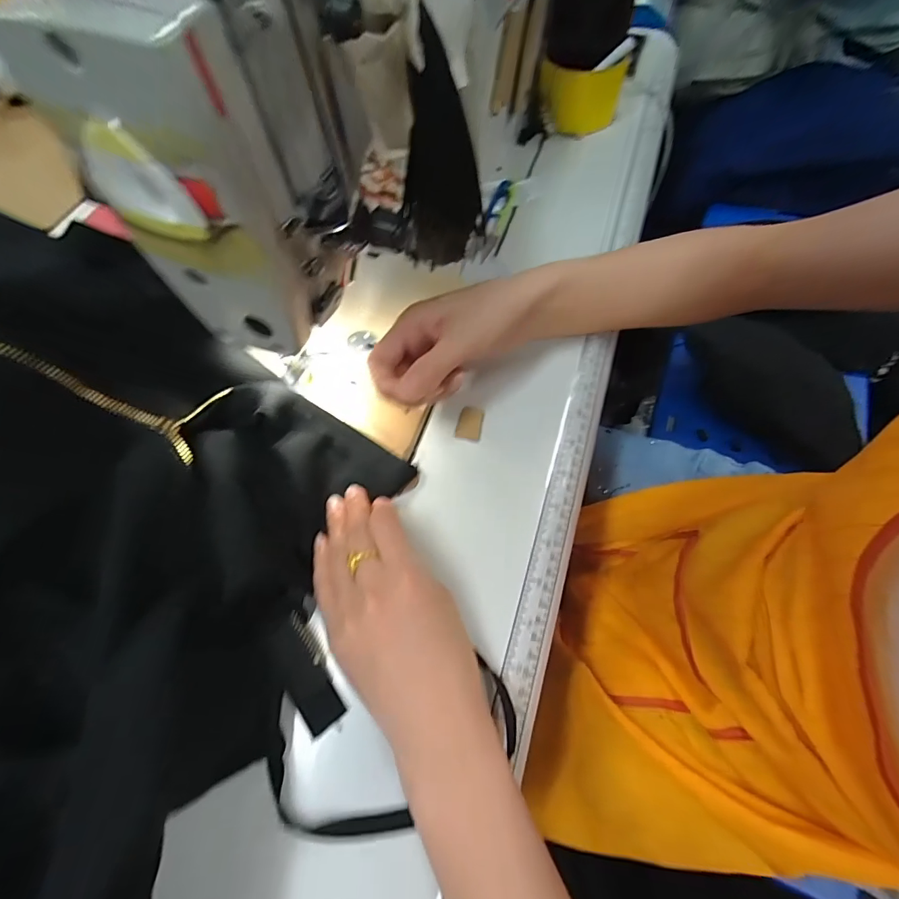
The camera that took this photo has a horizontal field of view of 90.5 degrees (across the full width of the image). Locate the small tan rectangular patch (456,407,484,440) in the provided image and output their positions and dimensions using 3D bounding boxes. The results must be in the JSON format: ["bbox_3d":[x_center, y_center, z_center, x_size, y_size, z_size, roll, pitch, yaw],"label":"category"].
[{"bbox_3d":[0.015,-0.020,0.321,0.017,0.004,0.026,10,64,1],"label":"small tan rectangular patch"}]

